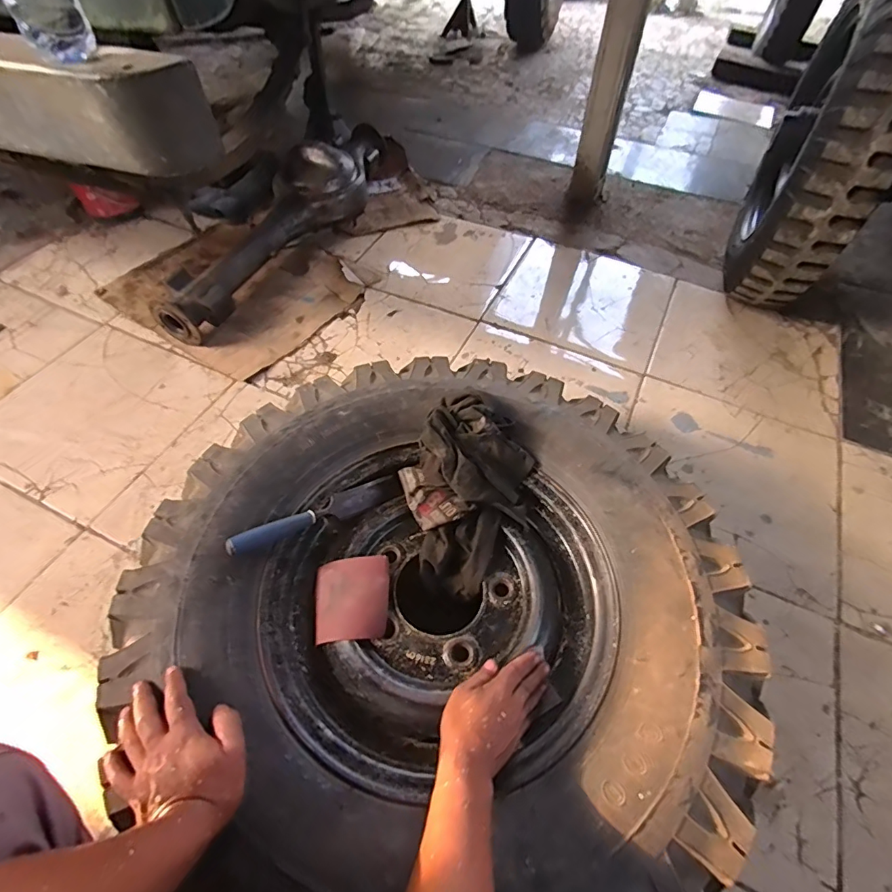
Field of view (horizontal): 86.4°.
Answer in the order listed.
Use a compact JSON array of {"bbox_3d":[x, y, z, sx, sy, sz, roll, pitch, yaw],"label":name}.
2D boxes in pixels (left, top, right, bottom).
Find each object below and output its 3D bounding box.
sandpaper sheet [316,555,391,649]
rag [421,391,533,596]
[{"bbox_3d":[-0.120,0.193,0.604,0.094,0.022,0.099,-4,55,-4],"label":"sandpaper sheet"},{"bbox_3d":[0.036,0.059,0.664,0.159,0.123,0.255,9,55,6],"label":"rag"}]

